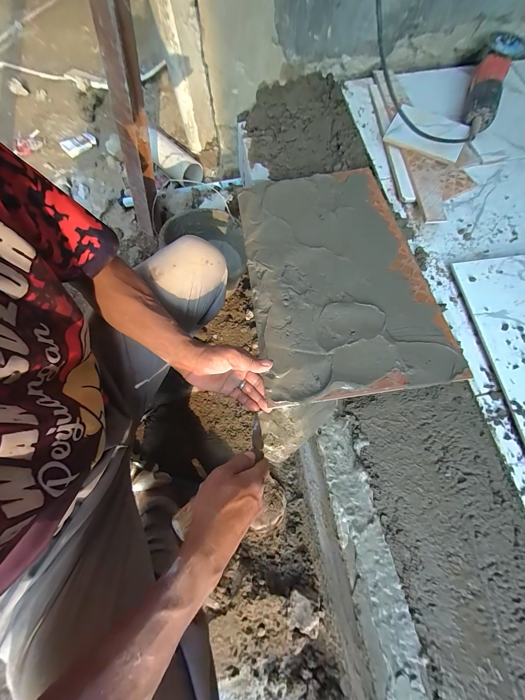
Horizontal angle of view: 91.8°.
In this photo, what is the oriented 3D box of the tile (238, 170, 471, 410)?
[{"bbox_3d":[0.124,-0.157,0.463,0.292,0.013,0.478,-9,66,0],"label":"tile"}]

